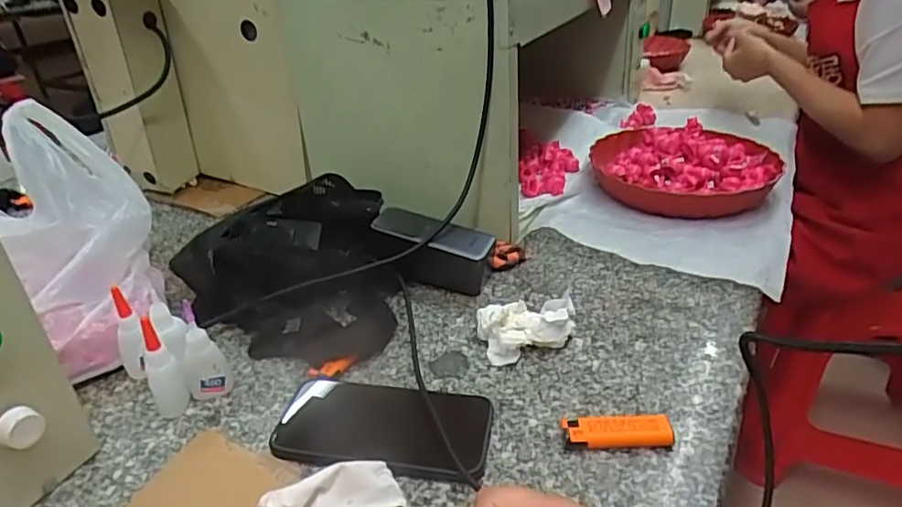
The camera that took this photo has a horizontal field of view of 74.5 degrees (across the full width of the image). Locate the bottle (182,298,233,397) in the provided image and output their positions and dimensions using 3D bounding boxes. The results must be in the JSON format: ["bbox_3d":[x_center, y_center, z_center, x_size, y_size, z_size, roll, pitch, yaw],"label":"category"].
[{"bbox_3d":[-0.206,0.084,0.497,0.030,0.087,0.019,-1,29,1],"label":"bottle"}]

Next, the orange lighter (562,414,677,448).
[{"bbox_3d":[0.125,0.135,0.447,0.079,0.014,0.024,-2,29,0],"label":"orange lighter"}]

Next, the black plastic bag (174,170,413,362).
[{"bbox_3d":[-0.155,0.000,0.631,0.200,0.101,0.222,2,29,8],"label":"black plastic bag"}]

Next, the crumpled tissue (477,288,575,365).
[{"bbox_3d":[0.074,0.068,0.549,0.090,0.033,0.058,-7,29,-9],"label":"crumpled tissue"}]

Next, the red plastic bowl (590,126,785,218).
[{"bbox_3d":[0.323,-0.126,0.834,0.236,0.053,0.236,-2,29,1],"label":"red plastic bowl"}]

